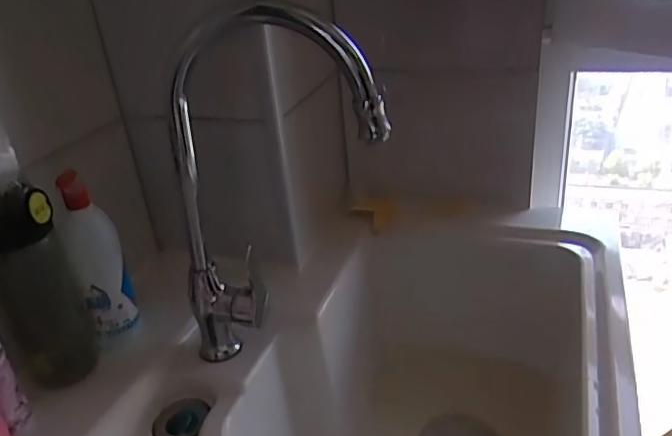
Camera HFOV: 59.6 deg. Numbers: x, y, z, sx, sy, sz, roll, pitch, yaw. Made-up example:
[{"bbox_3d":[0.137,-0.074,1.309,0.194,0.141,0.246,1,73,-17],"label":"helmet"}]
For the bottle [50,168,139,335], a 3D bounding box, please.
[{"bbox_3d":[-0.270,0.043,0.662,0.048,0.176,0.059,-4,28,4],"label":"bottle"}]

